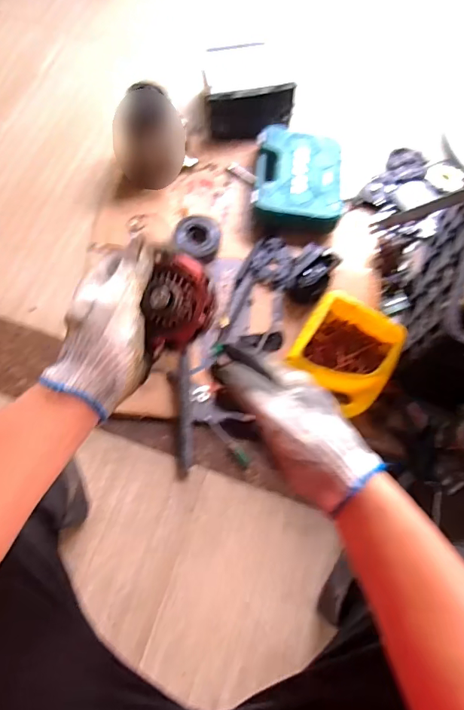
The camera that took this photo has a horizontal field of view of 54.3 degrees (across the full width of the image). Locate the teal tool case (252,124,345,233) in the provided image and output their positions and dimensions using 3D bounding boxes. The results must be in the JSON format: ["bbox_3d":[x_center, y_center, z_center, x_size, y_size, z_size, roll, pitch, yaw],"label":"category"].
[{"bbox_3d":[0.155,-0.410,1.057,0.199,0.071,0.255,5,70,1],"label":"teal tool case"}]

